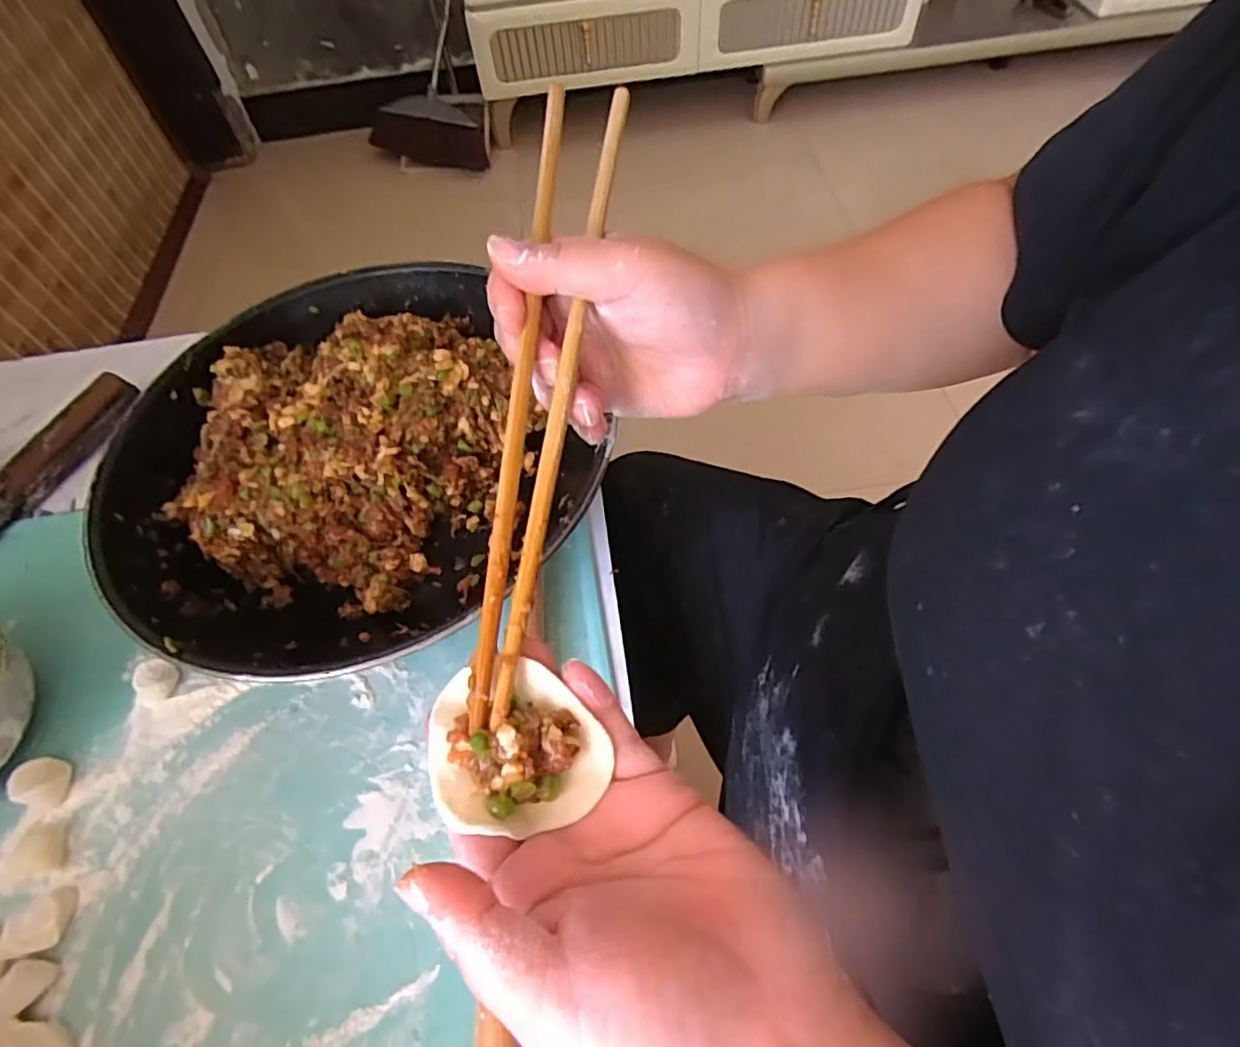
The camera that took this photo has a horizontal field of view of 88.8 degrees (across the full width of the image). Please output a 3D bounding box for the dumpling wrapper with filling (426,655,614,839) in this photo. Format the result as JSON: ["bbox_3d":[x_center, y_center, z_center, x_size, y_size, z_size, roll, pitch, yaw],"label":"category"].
[{"bbox_3d":[-0.034,0.071,0.207,0.054,0.021,0.049,-9,57,-1],"label":"dumpling wrapper with filling"}]

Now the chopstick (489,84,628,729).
[{"bbox_3d":[-0.020,-0.062,0.244,0.008,0.011,0.265,6,72,8],"label":"chopstick"}]

